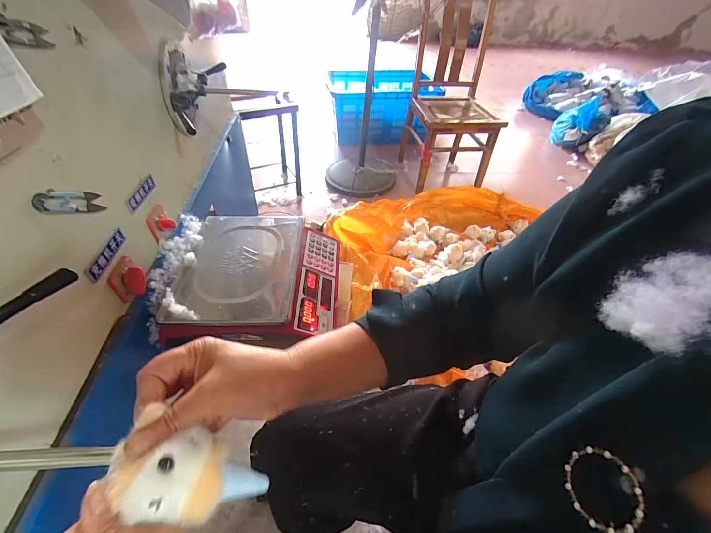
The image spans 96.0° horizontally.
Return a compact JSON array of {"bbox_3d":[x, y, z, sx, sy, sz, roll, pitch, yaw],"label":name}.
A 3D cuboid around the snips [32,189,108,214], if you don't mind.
[{"bbox_3d":[-0.377,-0.086,0.428,0.007,0.029,0.118,-2,12,-6],"label":"snips"}]

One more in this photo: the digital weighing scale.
[{"bbox_3d":[-0.189,0.019,0.664,0.299,0.091,0.312,3,45,-1],"label":"digital weighing scale"}]

